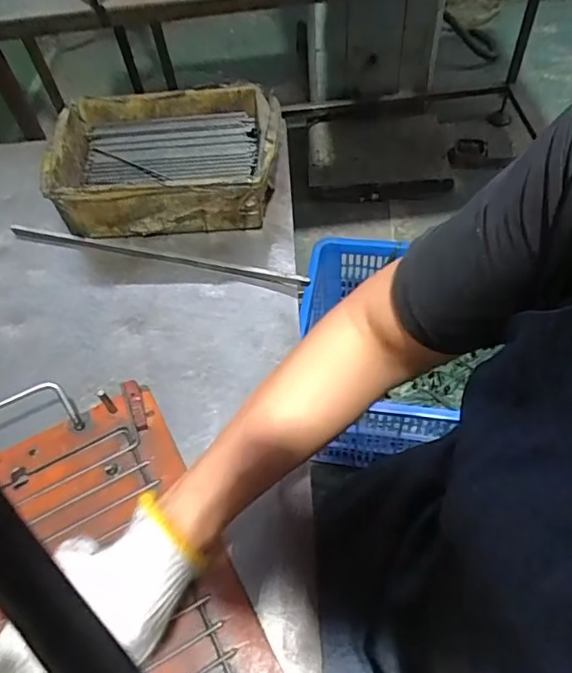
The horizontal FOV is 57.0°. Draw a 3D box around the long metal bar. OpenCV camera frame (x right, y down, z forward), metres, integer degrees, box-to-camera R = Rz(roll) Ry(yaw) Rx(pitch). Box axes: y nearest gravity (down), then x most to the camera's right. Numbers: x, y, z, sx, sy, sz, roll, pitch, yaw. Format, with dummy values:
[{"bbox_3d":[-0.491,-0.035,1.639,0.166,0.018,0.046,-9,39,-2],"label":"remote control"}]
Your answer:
[{"bbox_3d":[-0.153,-0.091,0.595,0.360,0.011,0.016,12,57,12],"label":"long metal bar"}]

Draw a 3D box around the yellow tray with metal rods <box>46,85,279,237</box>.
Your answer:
[{"bbox_3d":[-0.141,-0.210,0.633,0.255,0.082,0.185,-1,56,3],"label":"yellow tray with metal rods"}]

